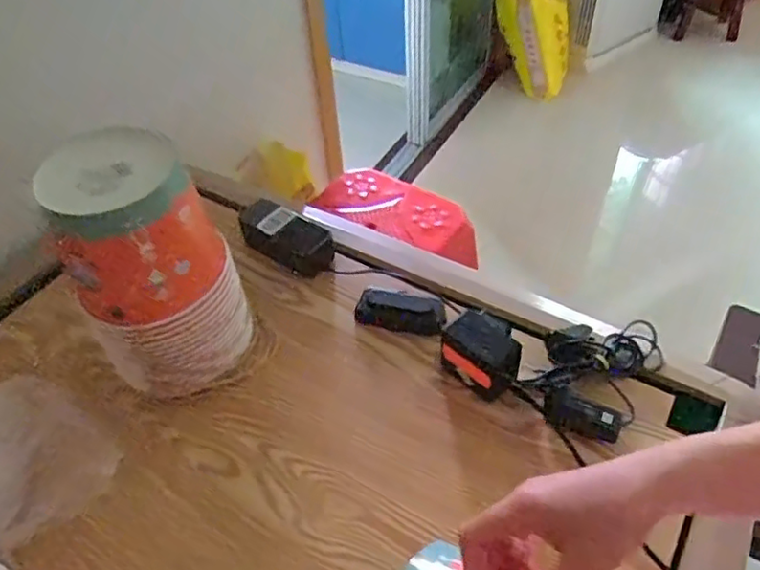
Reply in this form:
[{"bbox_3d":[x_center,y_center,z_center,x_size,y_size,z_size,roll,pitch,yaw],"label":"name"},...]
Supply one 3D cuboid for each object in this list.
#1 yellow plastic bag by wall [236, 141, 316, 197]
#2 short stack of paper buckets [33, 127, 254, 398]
[{"bbox_3d":[-0.204,-0.229,1.265,0.131,0.079,0.077,11,49,12],"label":"yellow plastic bag by wall"},{"bbox_3d":[-0.234,-0.013,0.652,0.150,0.247,0.145,-26,52,-20],"label":"short stack of paper buckets"}]

